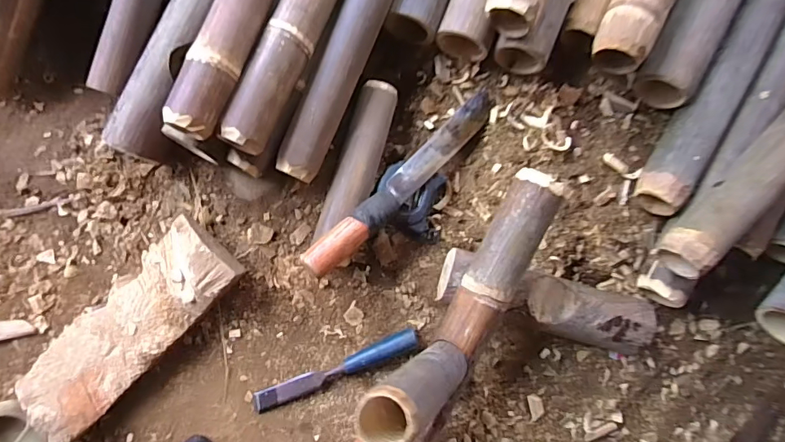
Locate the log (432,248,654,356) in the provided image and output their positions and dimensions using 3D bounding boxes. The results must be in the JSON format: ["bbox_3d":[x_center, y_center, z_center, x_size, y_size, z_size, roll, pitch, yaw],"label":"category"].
[{"bbox_3d":[0.200,0.108,0.609,0.279,0.054,0.077,15,86,-3],"label":"log"}]

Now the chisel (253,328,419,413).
[{"bbox_3d":[-0.074,0.196,0.610,0.224,0.029,0.027,-23,90,-5],"label":"chisel"}]

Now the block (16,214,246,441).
[{"bbox_3d":[-0.325,0.130,0.582,0.105,0.061,0.285,45,86,-2],"label":"block"}]

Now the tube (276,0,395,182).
[{"bbox_3d":[-0.029,-0.271,0.564,0.060,0.049,0.463,24,86,-2],"label":"tube"}]

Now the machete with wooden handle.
[{"bbox_3d":[0.021,-0.056,0.599,0.040,0.020,0.343,45,69,-2],"label":"machete with wooden handle"}]

